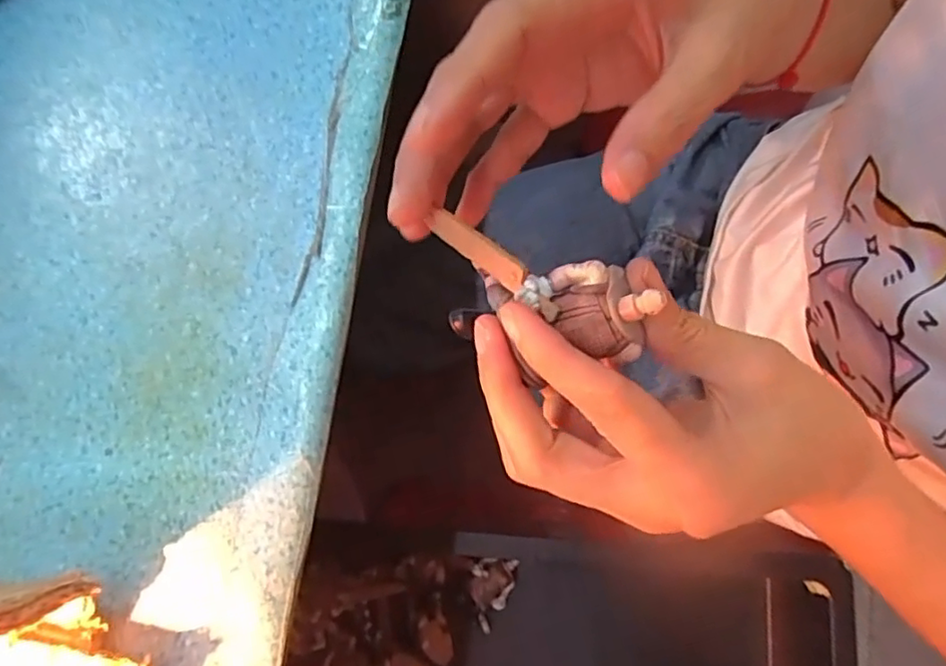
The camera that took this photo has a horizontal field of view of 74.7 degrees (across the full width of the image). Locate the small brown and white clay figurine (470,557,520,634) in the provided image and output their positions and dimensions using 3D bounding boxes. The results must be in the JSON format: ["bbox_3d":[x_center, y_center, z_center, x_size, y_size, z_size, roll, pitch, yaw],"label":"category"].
[{"bbox_3d":[0.016,0.216,0.511,0.036,0.019,0.059,5,79,3],"label":"small brown and white clay figurine"}]

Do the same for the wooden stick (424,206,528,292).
[{"bbox_3d":[0.001,-0.026,0.188,0.036,0.006,0.007,38,80,22],"label":"wooden stick"}]

